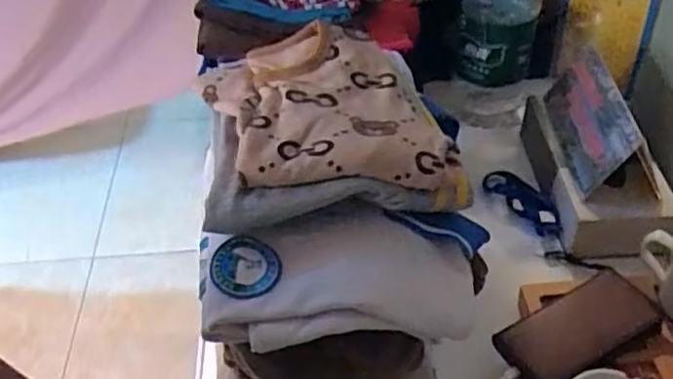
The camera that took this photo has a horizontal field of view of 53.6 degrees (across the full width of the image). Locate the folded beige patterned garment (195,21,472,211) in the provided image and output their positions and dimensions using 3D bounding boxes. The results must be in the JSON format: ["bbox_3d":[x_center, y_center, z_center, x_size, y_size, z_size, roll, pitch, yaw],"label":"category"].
[{"bbox_3d":[-0.007,-0.064,0.563,0.184,0.046,0.219,-16,49,-17],"label":"folded beige patterned garment"}]

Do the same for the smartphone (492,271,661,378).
[{"bbox_3d":[0.254,0.145,0.696,0.166,0.017,0.087,-22,47,-19],"label":"smartphone"}]

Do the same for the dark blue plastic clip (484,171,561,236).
[{"bbox_3d":[0.243,0.013,0.871,0.036,0.027,0.134,-23,47,-20],"label":"dark blue plastic clip"}]

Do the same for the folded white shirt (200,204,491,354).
[{"bbox_3d":[0.010,0.068,0.505,0.222,0.076,0.109,-8,44,-5],"label":"folded white shirt"}]

